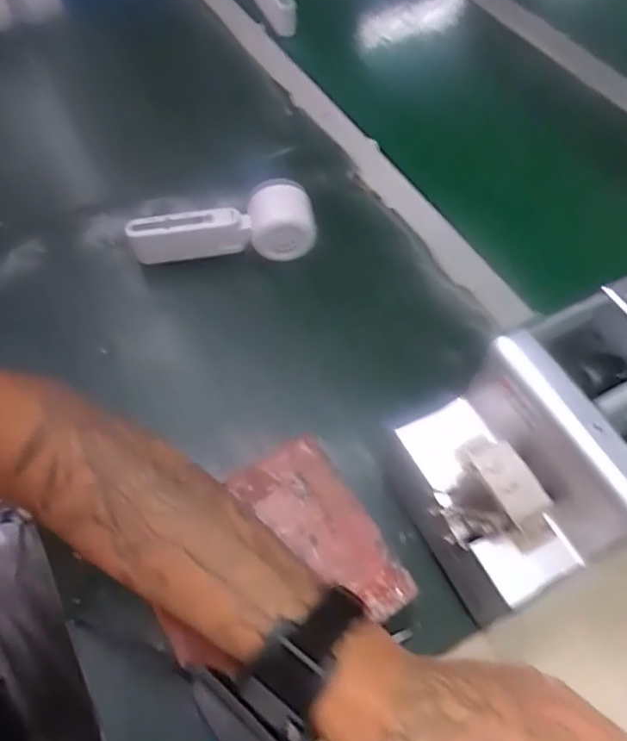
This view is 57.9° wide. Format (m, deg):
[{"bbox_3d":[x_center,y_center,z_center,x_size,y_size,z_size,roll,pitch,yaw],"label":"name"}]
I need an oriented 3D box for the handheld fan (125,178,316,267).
[{"bbox_3d":[-0.083,-0.123,0.505,0.164,0.066,0.039,-7,59,-5],"label":"handheld fan"}]

